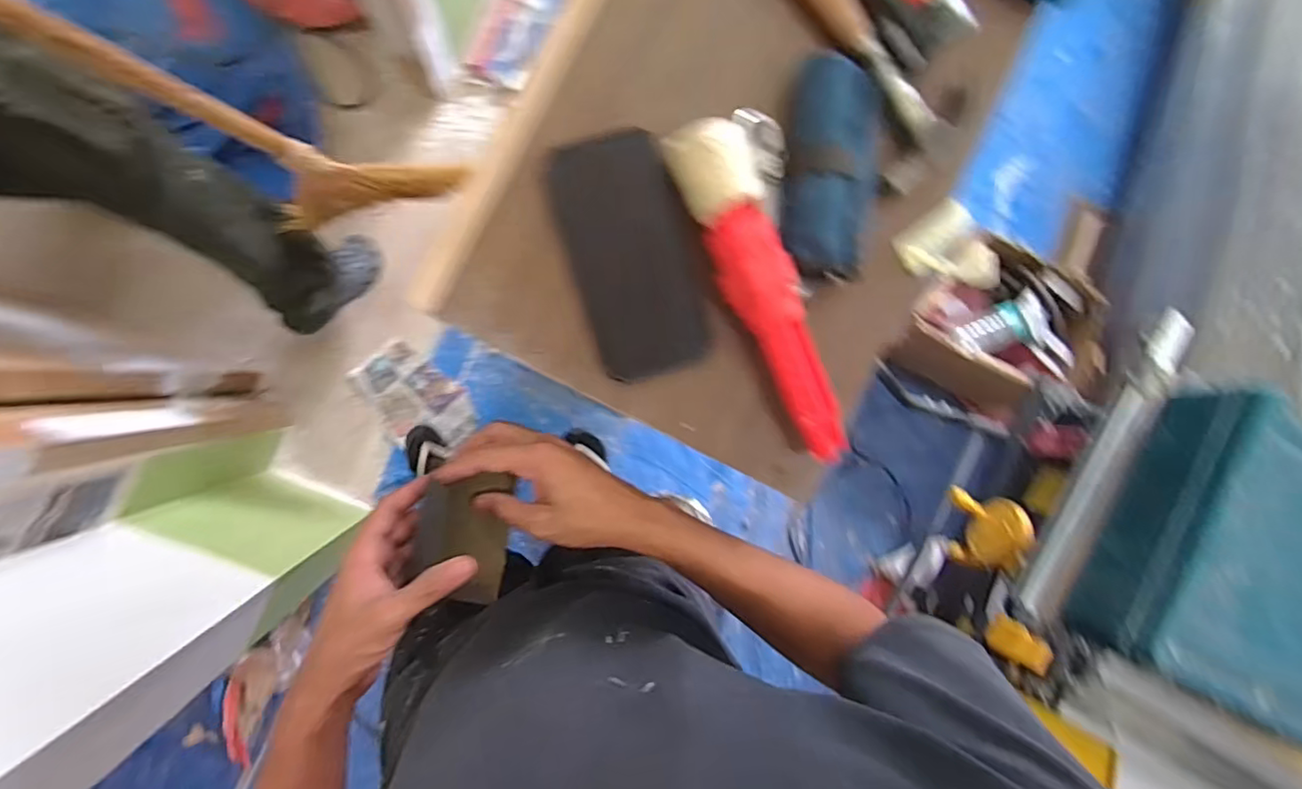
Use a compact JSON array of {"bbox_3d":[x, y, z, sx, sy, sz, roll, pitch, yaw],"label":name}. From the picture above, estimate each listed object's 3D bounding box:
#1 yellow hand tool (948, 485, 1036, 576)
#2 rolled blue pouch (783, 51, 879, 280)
[{"bbox_3d":[0.530,0.219,0.939,0.048,0.122,0.120,8,90,-9],"label":"yellow hand tool"},{"bbox_3d":[0.128,-0.158,0.426,0.063,0.051,0.148,6,91,-9],"label":"rolled blue pouch"}]

